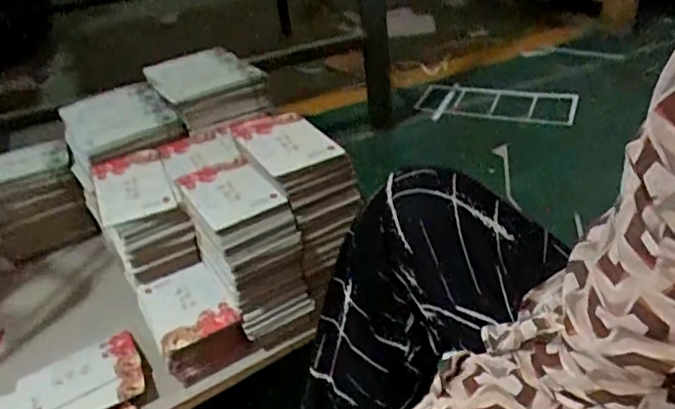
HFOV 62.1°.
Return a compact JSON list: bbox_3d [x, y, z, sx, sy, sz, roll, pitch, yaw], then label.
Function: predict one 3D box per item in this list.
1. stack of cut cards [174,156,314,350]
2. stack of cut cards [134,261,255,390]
[{"bbox_3d":[-0.114,0.056,0.699,0.091,0.194,0.144,-25,38,-24],"label":"stack of cut cards"},{"bbox_3d":[-0.181,0.140,0.697,0.095,0.060,0.133,-23,38,-22],"label":"stack of cut cards"}]

